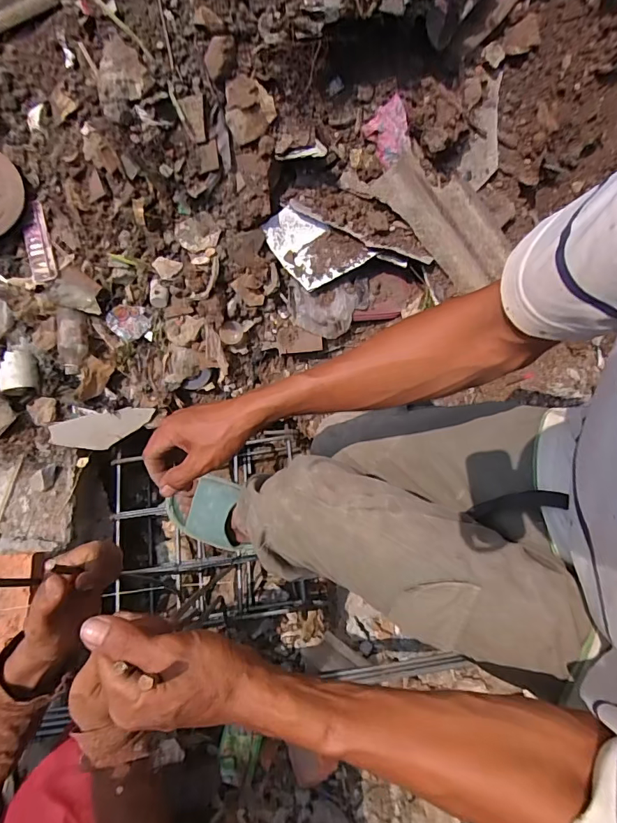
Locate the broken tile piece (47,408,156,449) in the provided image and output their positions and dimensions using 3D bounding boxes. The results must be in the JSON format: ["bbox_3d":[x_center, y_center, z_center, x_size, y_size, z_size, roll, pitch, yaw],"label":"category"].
[{"bbox_3d":[-0.407,0.038,0.876,0.189,0.011,0.071,-12,112,-13],"label":"broken tile piece"}]

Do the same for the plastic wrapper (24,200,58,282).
[{"bbox_3d":[-0.513,-0.322,0.835,0.050,0.010,0.153,-9,88,-4],"label":"plastic wrapper"}]

